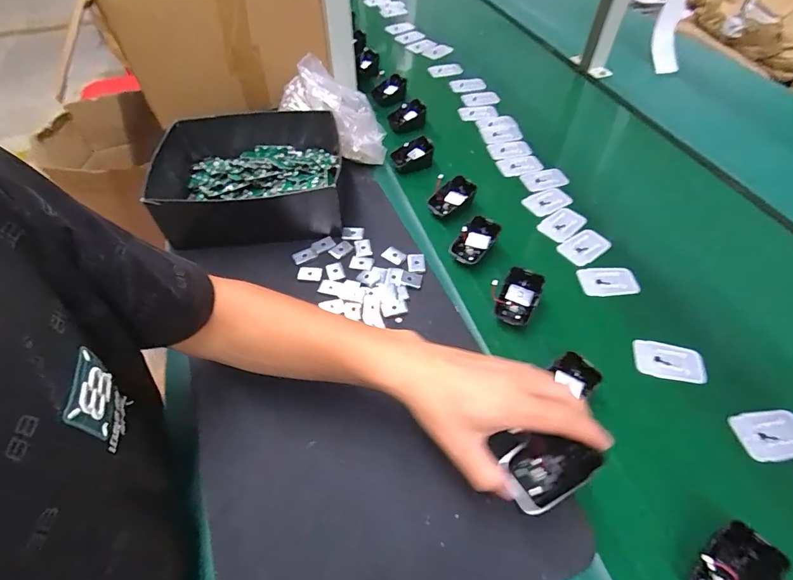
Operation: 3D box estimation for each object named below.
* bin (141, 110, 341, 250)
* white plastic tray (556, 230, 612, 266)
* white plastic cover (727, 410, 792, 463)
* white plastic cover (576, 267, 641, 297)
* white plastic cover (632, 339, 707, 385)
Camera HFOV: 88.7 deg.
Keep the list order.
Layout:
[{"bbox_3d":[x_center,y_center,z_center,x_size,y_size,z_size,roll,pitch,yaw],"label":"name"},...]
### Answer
[{"bbox_3d":[-0.204,-0.169,0.586,0.240,0.079,0.217,-5,54,-1],"label":"bin"},{"bbox_3d":[0.262,-0.061,0.565,0.066,0.008,0.043,-29,58,-17],"label":"white plastic tray"},{"bbox_3d":[0.374,0.144,0.402,0.065,0.010,0.046,-5,54,-2],"label":"white plastic cover"},{"bbox_3d":[0.275,-0.011,0.527,0.070,0.004,0.042,-5,64,5],"label":"white plastic cover"},{"bbox_3d":[0.305,0.080,0.454,0.072,0.013,0.040,12,56,11],"label":"white plastic cover"}]

